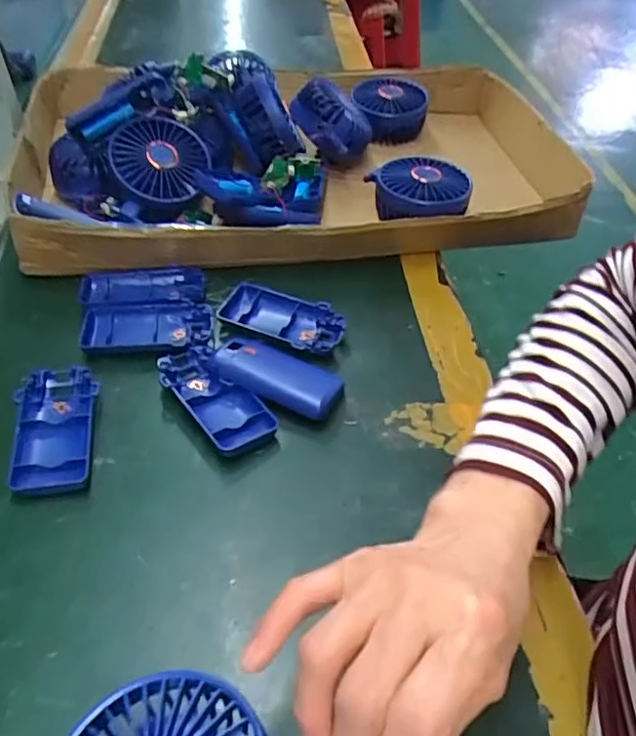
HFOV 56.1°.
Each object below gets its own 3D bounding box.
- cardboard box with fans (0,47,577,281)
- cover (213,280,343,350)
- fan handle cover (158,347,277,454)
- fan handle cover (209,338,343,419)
[{"bbox_3d":[-0.022,-0.227,0.585,0.504,0.081,0.321,-3,46,-7],"label":"cardboard box with fans"},{"bbox_3d":[-0.028,-0.037,0.463,0.096,0.017,0.049,20,48,15],"label":"cover"},{"bbox_3d":[-0.069,0.021,0.402,0.043,0.014,0.097,-30,55,-29],"label":"fan handle cover"},{"bbox_3d":[-0.030,0.006,0.416,0.094,0.019,0.042,20,48,14],"label":"fan handle cover"}]

